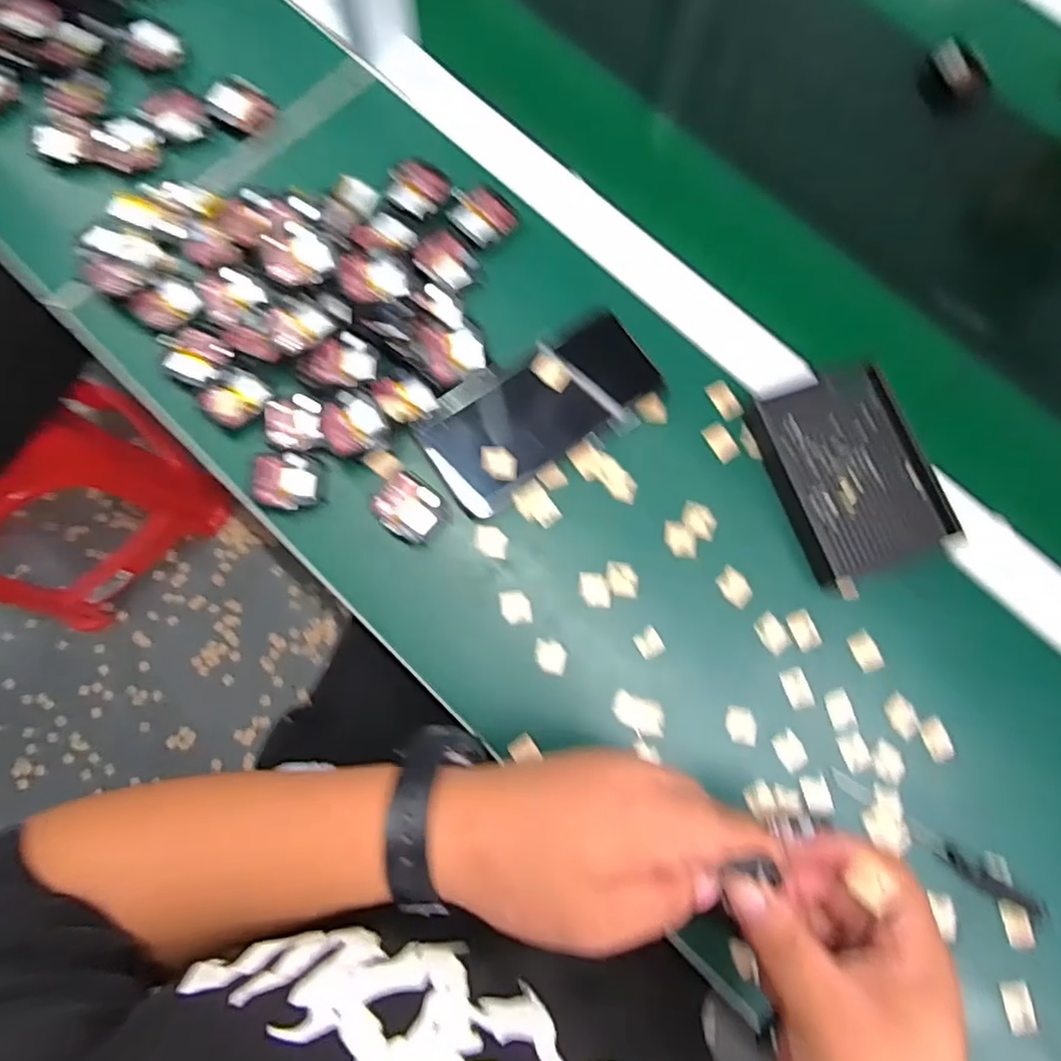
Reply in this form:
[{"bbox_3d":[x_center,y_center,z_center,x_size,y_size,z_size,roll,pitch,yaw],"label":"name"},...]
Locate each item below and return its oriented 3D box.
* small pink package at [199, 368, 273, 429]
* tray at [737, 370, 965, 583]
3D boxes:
[{"bbox_3d":[-0.201,-0.091,0.420,0.038,0.005,0.040,43,80,7],"label":"small pink package"},{"bbox_3d":[0.210,-0.040,0.410,0.091,0.019,0.130,-19,79,-6],"label":"tray"}]

